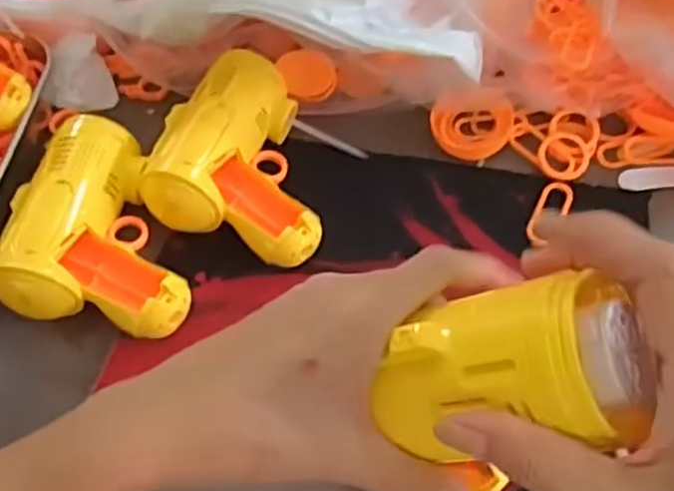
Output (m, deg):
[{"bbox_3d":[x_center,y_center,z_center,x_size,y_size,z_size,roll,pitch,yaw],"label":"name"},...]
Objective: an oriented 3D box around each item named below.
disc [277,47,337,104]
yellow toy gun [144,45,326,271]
[{"bbox_3d":[-0.020,-0.124,0.522,0.039,0.004,0.040,1,82,-7],"label":"disc"},{"bbox_3d":[-0.059,-0.059,0.473,0.109,0.049,0.138,6,59,5],"label":"yellow toy gun"}]

